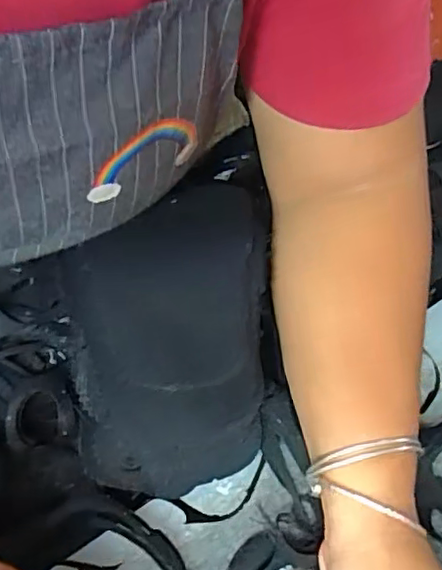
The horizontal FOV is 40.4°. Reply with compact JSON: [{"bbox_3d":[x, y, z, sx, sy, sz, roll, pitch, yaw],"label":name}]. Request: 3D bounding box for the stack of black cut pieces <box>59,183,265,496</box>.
[{"bbox_3d":[-0.032,0.033,0.358,0.114,0.050,0.166,-6,80,-7],"label":"stack of black cut pieces"}]

